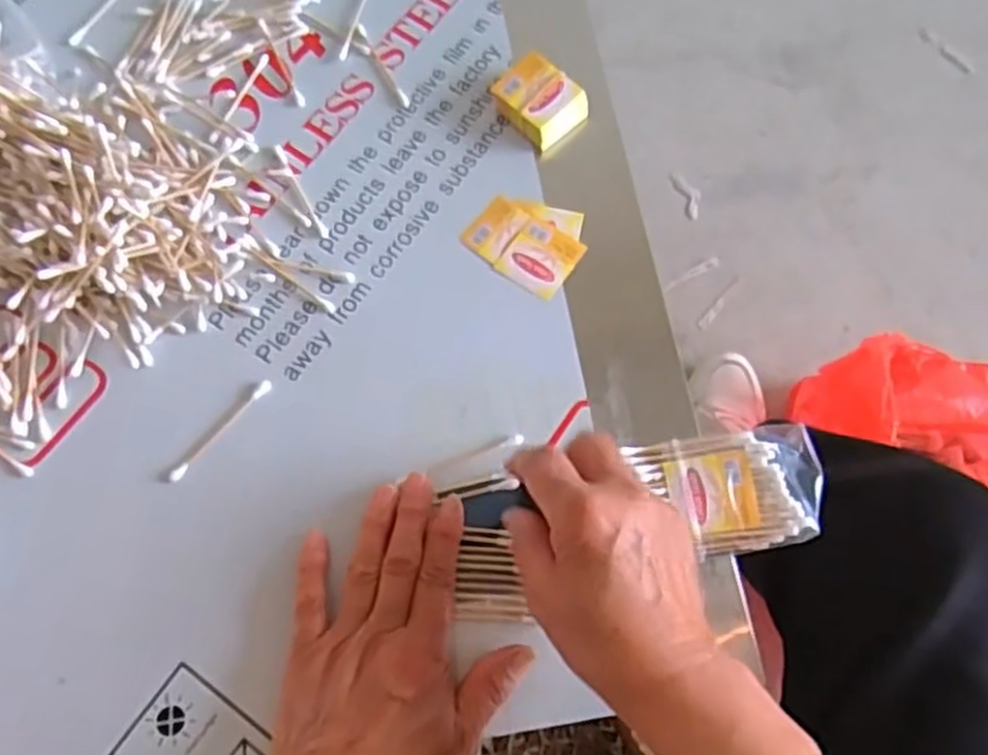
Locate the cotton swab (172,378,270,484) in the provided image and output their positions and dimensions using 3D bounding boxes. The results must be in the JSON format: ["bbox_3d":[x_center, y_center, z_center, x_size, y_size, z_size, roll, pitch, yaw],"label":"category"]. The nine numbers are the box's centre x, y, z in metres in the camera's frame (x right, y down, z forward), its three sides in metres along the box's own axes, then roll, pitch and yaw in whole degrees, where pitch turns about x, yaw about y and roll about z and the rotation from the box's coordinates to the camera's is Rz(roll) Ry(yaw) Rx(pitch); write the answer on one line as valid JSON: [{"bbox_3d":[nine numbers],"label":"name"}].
[{"bbox_3d":[-0.151,0.029,0.430,0.007,0.004,0.073,39,76,12],"label":"cotton swab"}]

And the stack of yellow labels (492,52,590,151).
[{"bbox_3d":[0.029,-0.171,0.487,0.051,0.022,0.041,43,77,12],"label":"stack of yellow labels"}]

